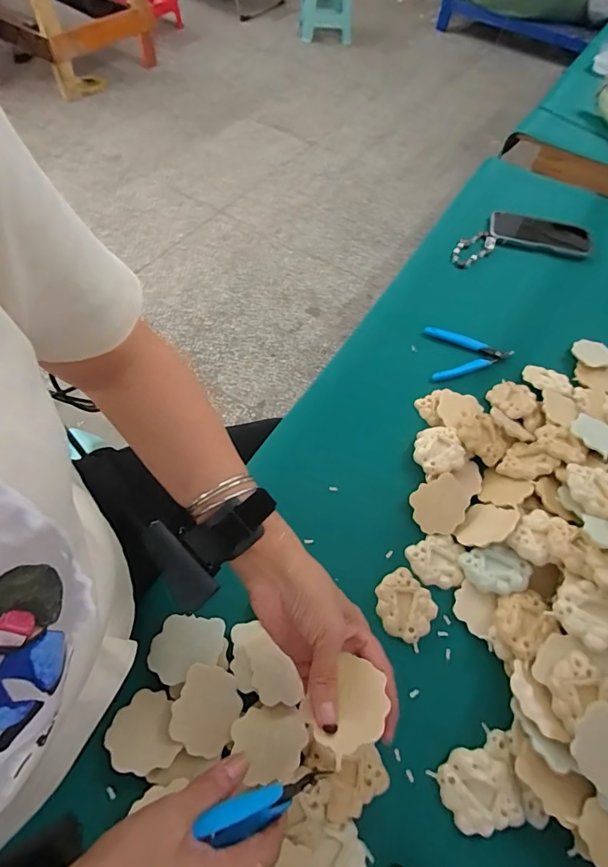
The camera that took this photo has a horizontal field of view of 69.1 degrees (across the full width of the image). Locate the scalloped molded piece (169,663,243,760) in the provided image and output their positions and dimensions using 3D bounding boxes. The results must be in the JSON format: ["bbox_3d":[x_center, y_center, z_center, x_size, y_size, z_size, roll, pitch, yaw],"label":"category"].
[{"bbox_3d":[-0.082,0.232,0.372,0.053,0.004,0.061,27,62,-4],"label":"scalloped molded piece"}]

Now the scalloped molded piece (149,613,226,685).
[{"bbox_3d":[-0.107,0.196,0.403,0.061,0.008,0.055,7,58,1],"label":"scalloped molded piece"}]

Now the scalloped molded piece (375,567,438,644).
[{"bbox_3d":[0.100,0.173,0.444,0.057,0.006,0.061,2,58,-2],"label":"scalloped molded piece"}]

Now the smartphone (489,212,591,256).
[{"bbox_3d":[0.417,-0.355,0.779,0.174,0.009,0.075,13,58,5],"label":"smartphone"}]

